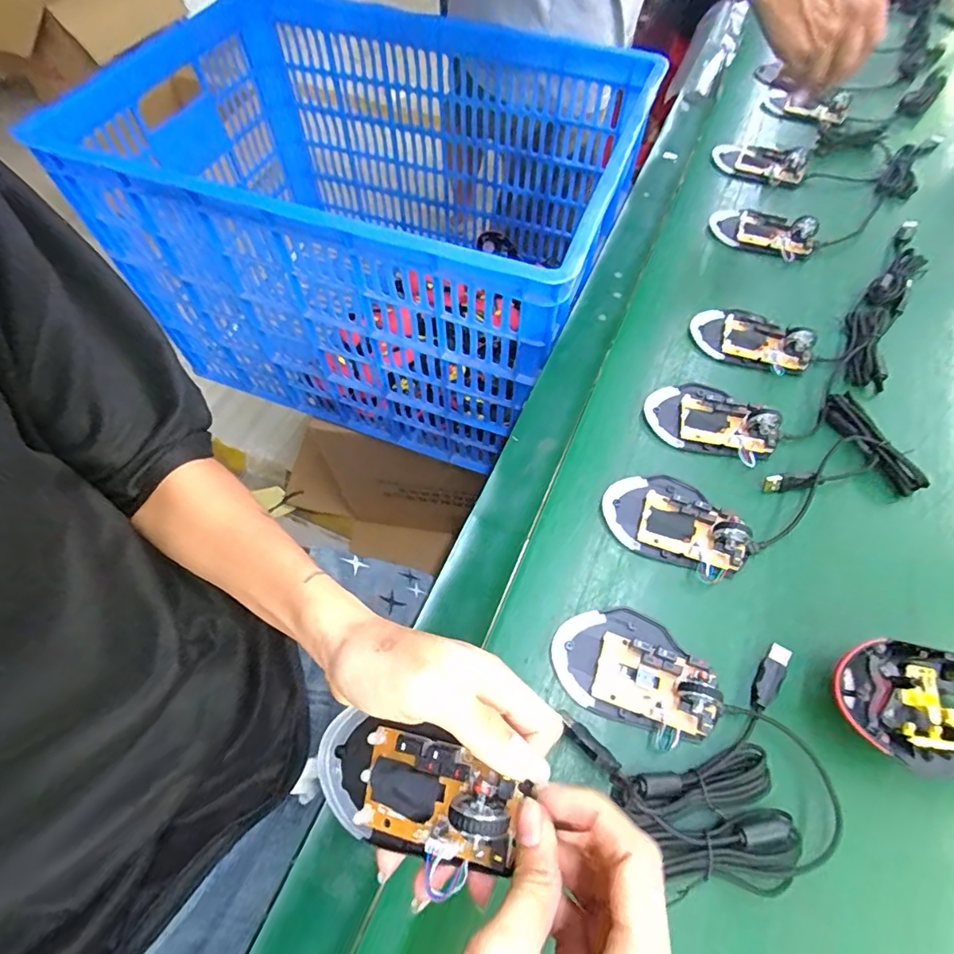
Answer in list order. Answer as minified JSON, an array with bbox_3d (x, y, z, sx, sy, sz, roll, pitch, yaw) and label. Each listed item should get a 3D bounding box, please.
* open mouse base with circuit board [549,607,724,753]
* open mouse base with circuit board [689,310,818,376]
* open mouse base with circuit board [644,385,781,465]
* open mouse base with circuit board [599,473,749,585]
[{"bbox_3d":[0.108,0.128,0.341,0.112,0.018,0.075,26,64,14],"label":"open mouse base with circuit board"},{"bbox_3d":[0.265,-0.138,0.485,0.109,0.028,0.058,24,63,13],"label":"open mouse base with circuit board"},{"bbox_3d":[0.206,-0.056,0.441,0.106,0.025,0.068,19,62,11],"label":"open mouse base with circuit board"},{"bbox_3d":[0.155,0.030,0.393,0.106,0.026,0.071,24,63,13],"label":"open mouse base with circuit board"}]

